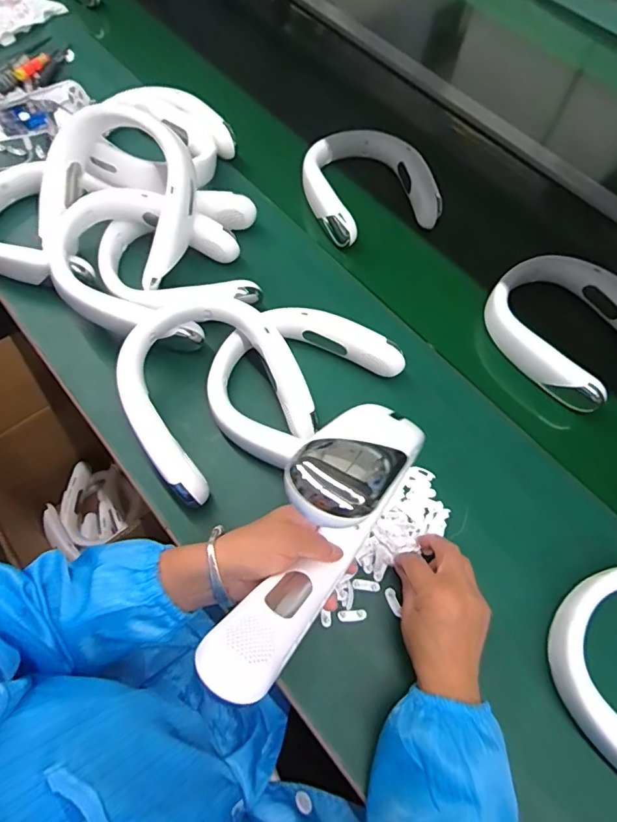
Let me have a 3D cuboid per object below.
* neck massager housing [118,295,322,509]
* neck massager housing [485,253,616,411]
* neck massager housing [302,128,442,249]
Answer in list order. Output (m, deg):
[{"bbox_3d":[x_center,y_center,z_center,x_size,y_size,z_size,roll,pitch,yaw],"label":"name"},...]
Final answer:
[{"bbox_3d":[-0.100,-0.033,0.539,0.209,0.075,0.204,-32,71,-16],"label":"neck massager housing"},{"bbox_3d":[0.357,-0.122,0.660,0.194,0.042,0.206,-34,71,-16],"label":"neck massager housing"},{"bbox_3d":[0.090,-0.369,0.766,0.202,0.052,0.223,-15,67,-9],"label":"neck massager housing"}]

